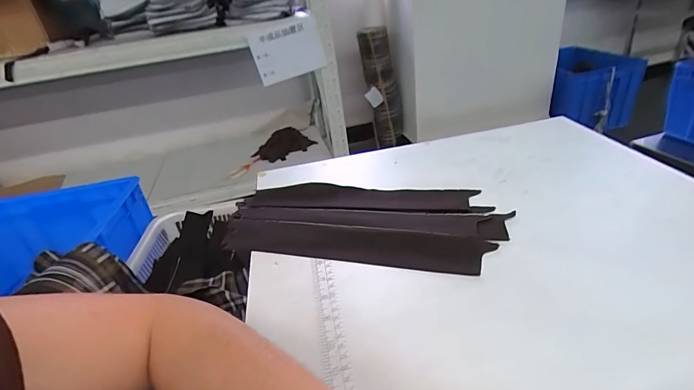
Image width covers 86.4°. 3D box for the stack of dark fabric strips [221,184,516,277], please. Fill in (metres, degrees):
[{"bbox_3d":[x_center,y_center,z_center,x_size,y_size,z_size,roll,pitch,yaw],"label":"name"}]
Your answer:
[{"bbox_3d":[0.011,0.028,0.445,0.324,0.015,0.144,3,33,16],"label":"stack of dark fabric strips"}]

